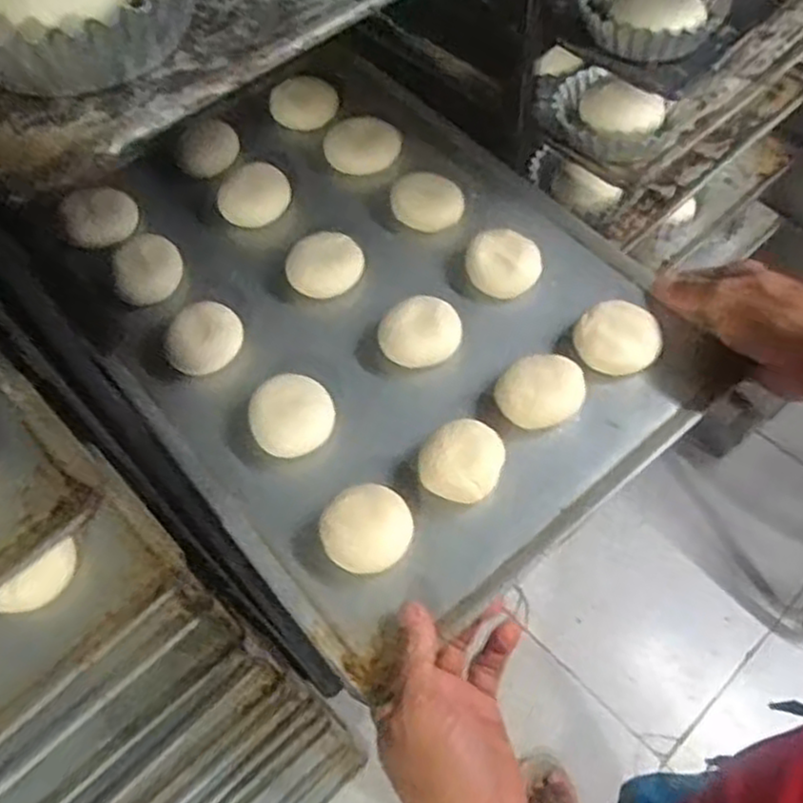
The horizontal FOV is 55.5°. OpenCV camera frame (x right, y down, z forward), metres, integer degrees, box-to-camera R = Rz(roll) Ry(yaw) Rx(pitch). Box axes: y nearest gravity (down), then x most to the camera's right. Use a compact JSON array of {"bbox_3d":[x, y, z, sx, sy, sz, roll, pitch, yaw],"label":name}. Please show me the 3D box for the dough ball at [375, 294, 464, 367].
[{"bbox_3d":[0.013,-0.045,0.514,0.052,0.018,0.048,-1,60,2],"label":"dough ball"}]

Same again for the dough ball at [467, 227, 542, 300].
[{"bbox_3d":[0.071,-0.097,0.532,0.045,0.018,0.052,-40,65,-18],"label":"dough ball"}]

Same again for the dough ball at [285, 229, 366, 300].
[{"bbox_3d":[-0.054,-0.095,0.543,0.053,0.024,0.047,-4,60,1],"label":"dough ball"}]

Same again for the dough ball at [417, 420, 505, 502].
[{"bbox_3d":[0.036,0.037,0.459,0.046,0.029,0.049,-1,60,2],"label":"dough ball"}]

